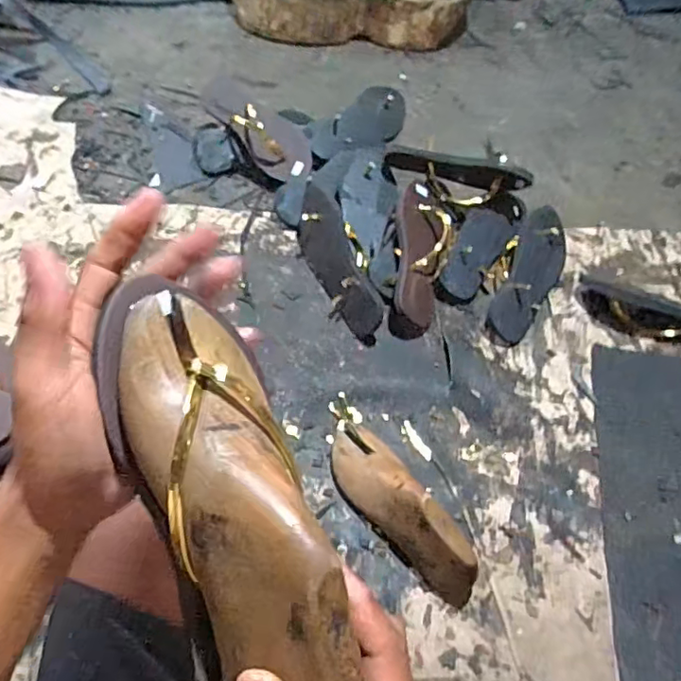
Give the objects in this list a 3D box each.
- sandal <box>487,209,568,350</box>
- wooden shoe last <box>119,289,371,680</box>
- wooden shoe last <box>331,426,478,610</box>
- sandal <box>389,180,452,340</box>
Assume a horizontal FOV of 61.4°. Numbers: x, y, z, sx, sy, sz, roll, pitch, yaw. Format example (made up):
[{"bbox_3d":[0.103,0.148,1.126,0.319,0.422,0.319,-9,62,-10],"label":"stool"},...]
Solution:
[{"bbox_3d":[0.289,-0.094,0.876,0.082,0.055,0.237,25,73,11],"label":"sandal"},{"bbox_3d":[-0.052,0.076,0.270,0.075,0.053,0.221,-23,71,-16],"label":"wooden shoe last"},{"bbox_3d":[0.064,0.190,0.659,0.076,0.078,0.241,-28,64,-18],"label":"wooden shoe last"},{"bbox_3d":[0.116,-0.125,0.848,0.074,0.044,0.250,8,74,2],"label":"sandal"}]

